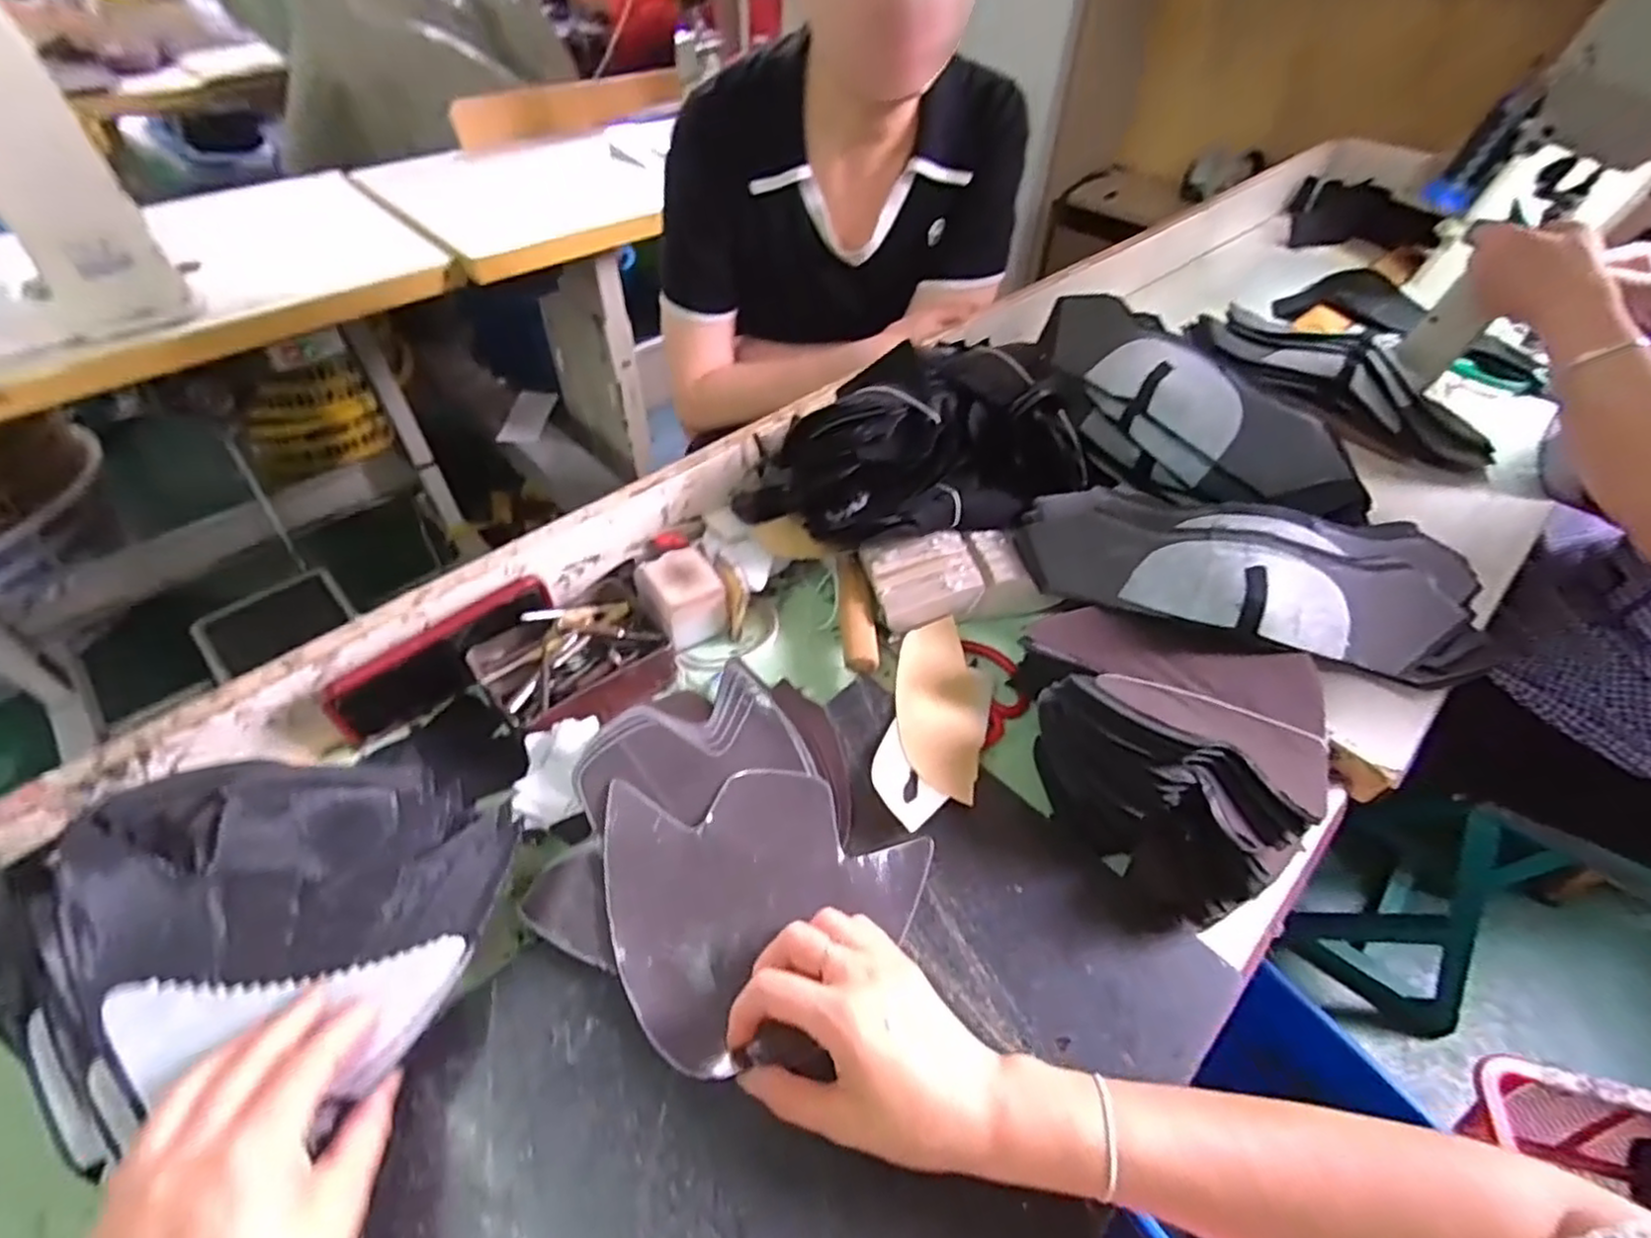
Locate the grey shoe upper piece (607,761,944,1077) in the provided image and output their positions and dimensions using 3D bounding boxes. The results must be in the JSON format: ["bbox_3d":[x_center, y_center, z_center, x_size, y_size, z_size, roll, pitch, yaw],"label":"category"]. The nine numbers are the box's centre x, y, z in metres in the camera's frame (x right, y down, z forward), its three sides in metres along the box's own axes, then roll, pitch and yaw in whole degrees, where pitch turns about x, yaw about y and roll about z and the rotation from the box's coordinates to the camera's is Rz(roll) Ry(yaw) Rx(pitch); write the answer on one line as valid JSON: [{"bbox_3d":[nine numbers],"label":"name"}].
[{"bbox_3d":[-0.032,0.163,0.413,0.188,0.019,0.153,-6,49,-7],"label":"grey shoe upper piece"}]

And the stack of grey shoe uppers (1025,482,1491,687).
[{"bbox_3d":[0.329,-0.025,0.521,0.361,0.088,0.134,11,49,8],"label":"stack of grey shoe uppers"}]

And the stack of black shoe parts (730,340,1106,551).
[{"bbox_3d":[0.082,-0.140,0.602,0.280,0.097,0.184,-24,53,-21],"label":"stack of black shoe parts"}]

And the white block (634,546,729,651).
[{"bbox_3d":[-0.111,-0.018,0.558,0.064,0.043,0.067,-22,52,-20],"label":"white block"}]

